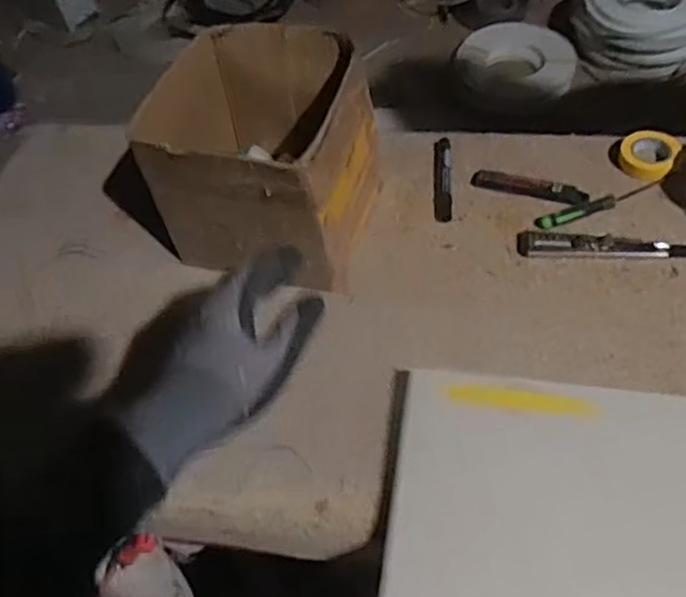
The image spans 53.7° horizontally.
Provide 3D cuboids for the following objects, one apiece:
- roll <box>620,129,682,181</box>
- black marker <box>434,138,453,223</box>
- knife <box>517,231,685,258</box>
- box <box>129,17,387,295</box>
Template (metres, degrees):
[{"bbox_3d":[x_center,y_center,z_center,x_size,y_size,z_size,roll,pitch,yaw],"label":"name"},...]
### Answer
[{"bbox_3d":[0.353,-0.168,0.780,0.060,0.022,0.074,22,60,20],"label":"roll"},{"bbox_3d":[0.118,-0.142,0.799,0.020,0.015,0.136,1,55,6],"label":"black marker"},{"bbox_3d":[0.280,-0.057,0.714,0.185,0.010,0.032,4,55,8],"label":"knife"},{"bbox_3d":[-0.076,-0.156,0.720,0.199,0.179,0.228,9,56,11],"label":"box"}]

